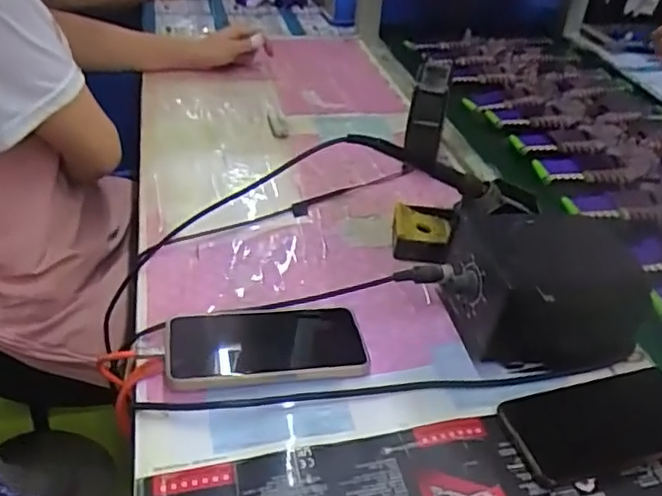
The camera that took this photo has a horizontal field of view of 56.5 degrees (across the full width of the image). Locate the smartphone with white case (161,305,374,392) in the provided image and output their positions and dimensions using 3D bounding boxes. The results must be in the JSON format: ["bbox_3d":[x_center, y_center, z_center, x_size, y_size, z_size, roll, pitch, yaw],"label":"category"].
[{"bbox_3d":[-0.056,0.079,0.521,0.162,0.015,0.084,-4,38,-13],"label":"smartphone with white case"}]

